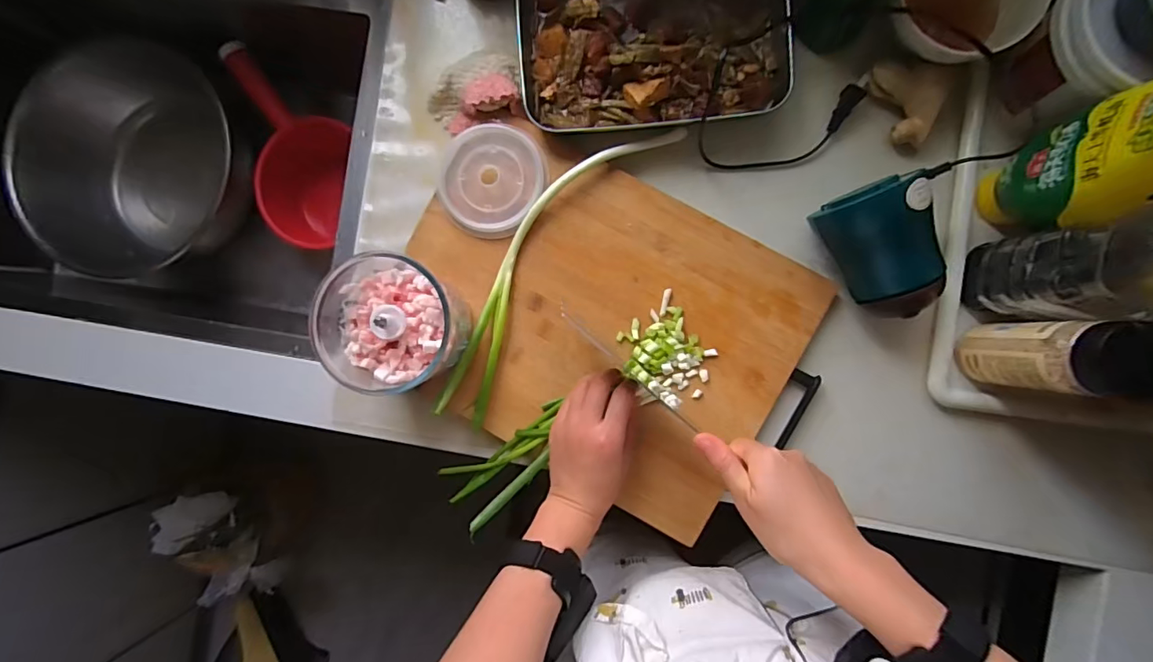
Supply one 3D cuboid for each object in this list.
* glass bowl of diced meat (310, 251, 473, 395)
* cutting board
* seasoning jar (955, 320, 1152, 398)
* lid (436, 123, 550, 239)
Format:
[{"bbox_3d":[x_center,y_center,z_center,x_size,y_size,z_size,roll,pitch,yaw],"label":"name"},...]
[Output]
[{"bbox_3d":[-0.159,-0.006,0.472,0.119,0.113,0.119,0,90,4],"label":"glass bowl of diced meat"},{"bbox_3d":[0.021,-0.014,0.505,0.380,0.028,0.288,30,92,3],"label":"cutting board"},{"bbox_3d":[0.393,0.021,0.425,0.050,0.156,0.055,3,90,4],"label":"seasoning jar"},{"bbox_3d":[-0.090,-0.155,0.515,0.112,0.012,0.111,35,92,3],"label":"lid"}]

